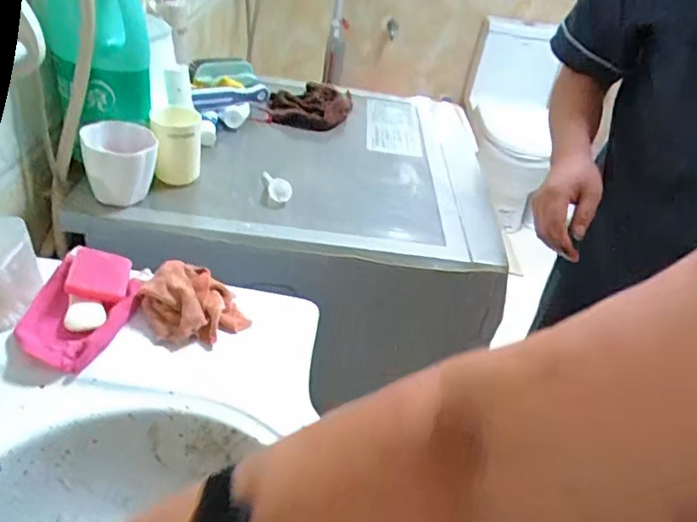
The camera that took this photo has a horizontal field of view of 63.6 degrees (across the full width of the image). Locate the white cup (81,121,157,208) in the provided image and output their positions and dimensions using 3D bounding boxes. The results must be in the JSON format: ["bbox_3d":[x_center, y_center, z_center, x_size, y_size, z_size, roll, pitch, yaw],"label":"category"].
[{"bbox_3d":[-0.288,-0.122,0.720,0.088,0.089,0.075,-9,39,-23],"label":"white cup"}]

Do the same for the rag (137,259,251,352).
[{"bbox_3d":[-0.164,0.044,0.595,0.099,0.051,0.097,-14,42,-29],"label":"rag"}]

